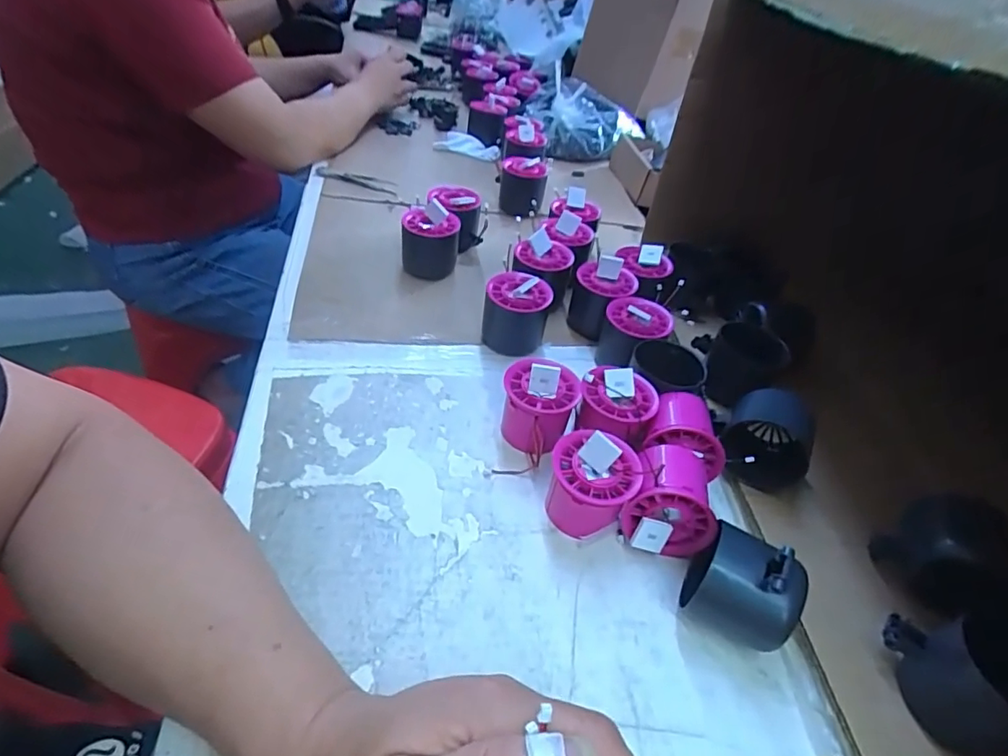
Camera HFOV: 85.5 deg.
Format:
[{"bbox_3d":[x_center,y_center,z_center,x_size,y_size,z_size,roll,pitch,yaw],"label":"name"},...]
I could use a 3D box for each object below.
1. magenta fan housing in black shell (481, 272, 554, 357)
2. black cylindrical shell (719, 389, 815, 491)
[{"bbox_3d":[0.011,-0.056,0.477,0.056,0.061,0.053,9,41,-3],"label":"magenta fan housing in black shell"},{"bbox_3d":[0.192,0.045,0.395,0.055,0.051,0.054,7,42,-6],"label":"black cylindrical shell"}]

